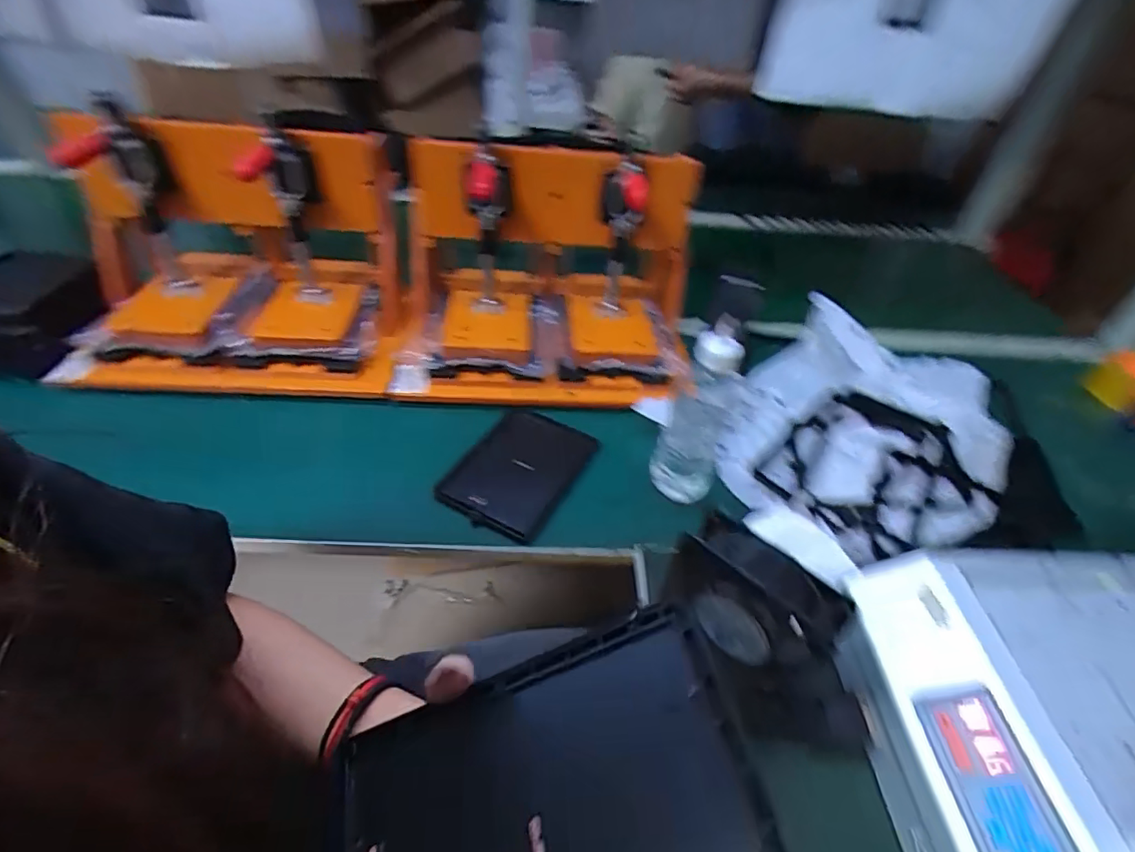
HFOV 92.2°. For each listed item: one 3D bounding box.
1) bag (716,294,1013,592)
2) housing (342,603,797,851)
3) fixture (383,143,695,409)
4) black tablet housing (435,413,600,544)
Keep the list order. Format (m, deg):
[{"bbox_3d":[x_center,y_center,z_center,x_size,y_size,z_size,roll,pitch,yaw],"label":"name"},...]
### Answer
[{"bbox_3d":[0.314,0.010,0.605,0.284,0.103,0.335,25,46,19],"label":"bag"},{"bbox_3d":[-0.009,0.143,0.185,0.157,0.013,0.113,-26,47,8],"label":"housing"},{"bbox_3d":[-0.021,-0.195,0.674,0.352,0.243,0.237,4,43,-2],"label":"fixture"},{"bbox_3d":[-0.054,0.047,0.606,0.118,0.024,0.169,21,45,16],"label":"black tablet housing"}]

